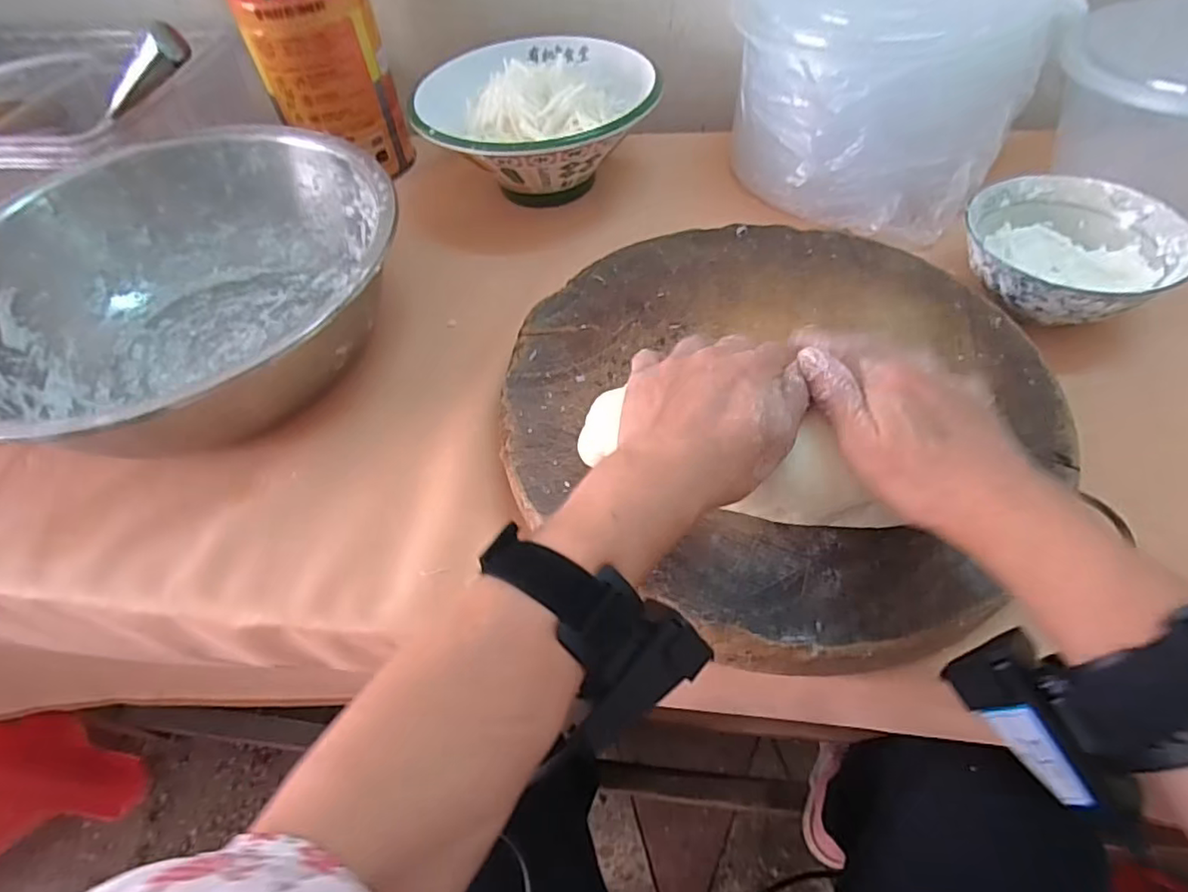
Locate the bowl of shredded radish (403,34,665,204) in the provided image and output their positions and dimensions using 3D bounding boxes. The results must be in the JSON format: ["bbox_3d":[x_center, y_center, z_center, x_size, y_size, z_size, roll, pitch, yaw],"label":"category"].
[{"bbox_3d":[-0.060,-0.317,0.610,0.219,0.109,0.228,-2,53,3],"label":"bowl of shredded radish"}]

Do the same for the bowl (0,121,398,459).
[{"bbox_3d":[-0.311,-0.111,0.474,0.322,0.108,0.318,-2,53,3],"label":"bowl"}]

